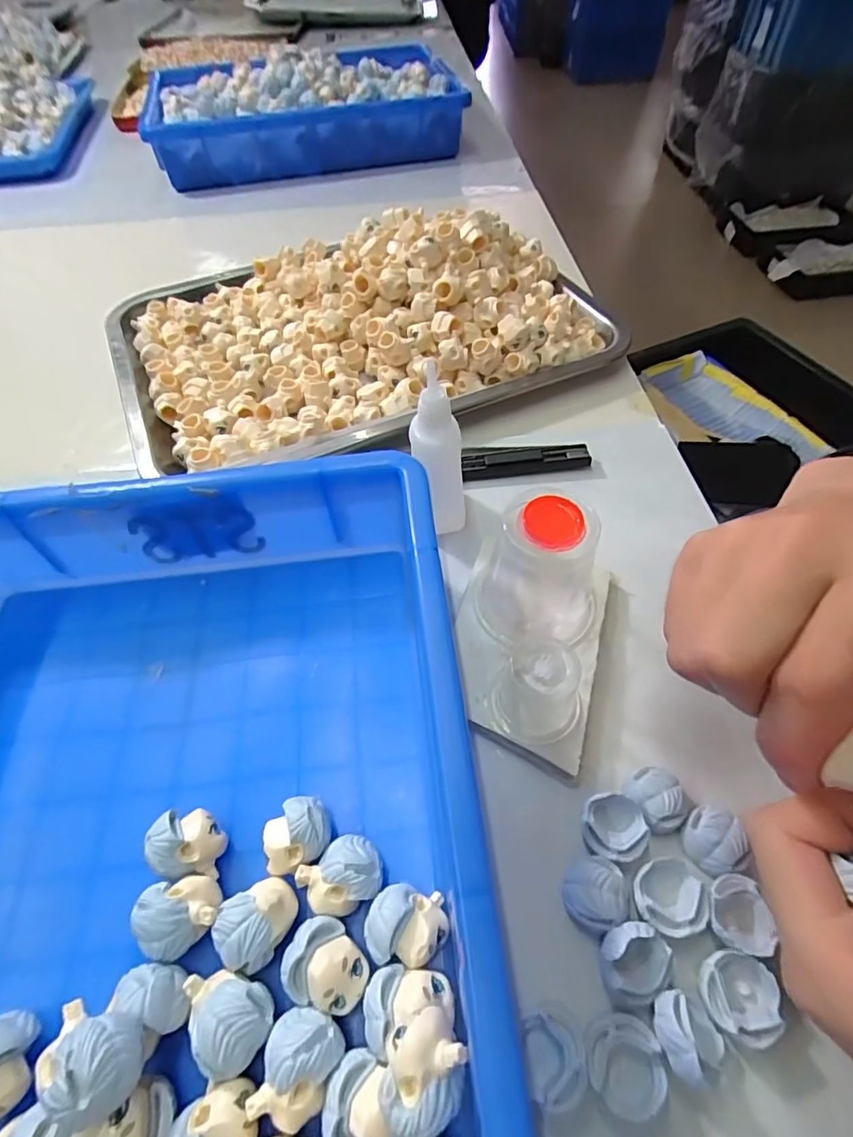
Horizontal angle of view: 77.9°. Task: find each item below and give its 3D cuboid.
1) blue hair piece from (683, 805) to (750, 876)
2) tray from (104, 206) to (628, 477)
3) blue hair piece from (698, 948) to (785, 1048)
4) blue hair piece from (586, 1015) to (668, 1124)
[{"bbox_3d":[0.110,0.103,0.202,0.020,0.013,0.022,-1,55,1],"label":"blue hair piece"},{"bbox_3d":[-0.053,-0.193,0.396,0.352,0.064,0.252,-18,56,-10],"label":"tray"},{"bbox_3d":[0.103,0.141,0.175,0.025,0.010,0.024,-1,55,1],"label":"blue hair piece"},{"bbox_3d":[0.061,0.155,0.166,0.023,0.010,0.023,-1,55,1],"label":"blue hair piece"}]

